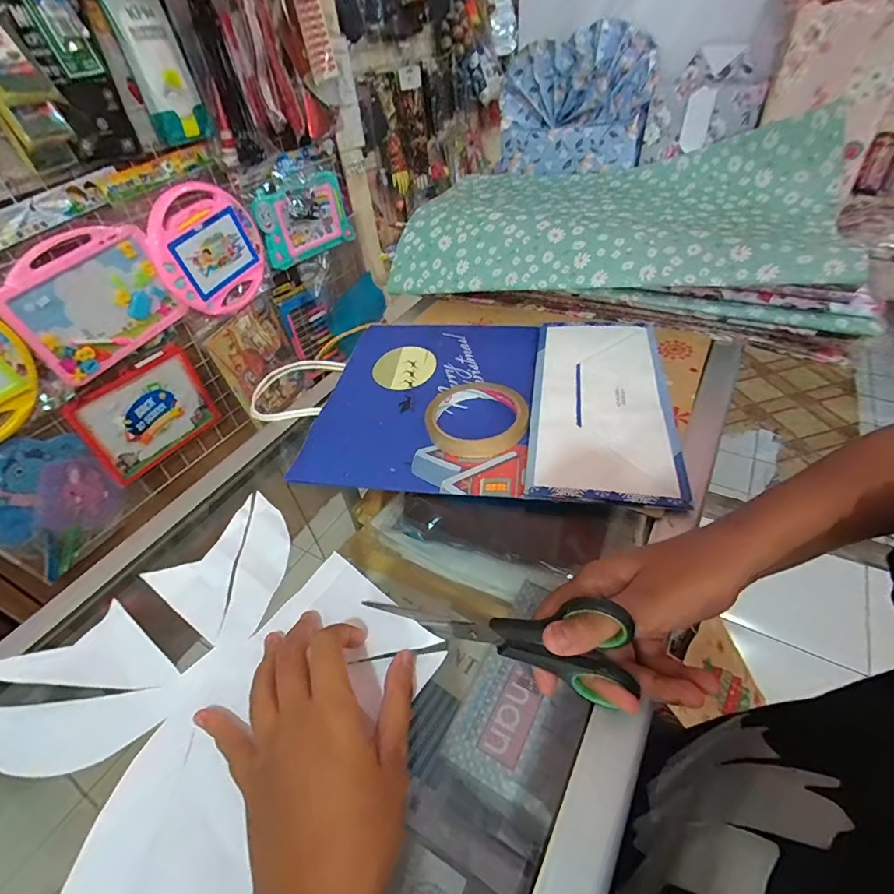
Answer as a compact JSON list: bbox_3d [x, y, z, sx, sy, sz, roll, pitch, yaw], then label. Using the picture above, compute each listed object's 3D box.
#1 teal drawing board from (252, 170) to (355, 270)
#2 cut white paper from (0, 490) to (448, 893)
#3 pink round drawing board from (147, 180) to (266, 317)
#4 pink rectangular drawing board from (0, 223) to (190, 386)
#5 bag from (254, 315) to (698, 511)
[{"bbox_3d":[-0.384,-0.632,1.272,0.027,0.190,0.306,21,49,27],"label":"teal drawing board"},{"bbox_3d":[-0.147,0.139,0.279,0.209,0.019,0.208,27,52,31],"label":"cut white paper"},{"bbox_3d":[-0.549,-0.455,1.077,0.026,0.264,0.269,18,48,25],"label":"pink round drawing board"},{"bbox_3d":[-0.702,-0.291,0.922,0.022,0.231,0.285,21,49,27],"label":"pink rectangular drawing board"},{"bbox_3d":[0.016,-0.063,0.468,0.379,0.020,0.273,4,44,12],"label":"bag"}]

